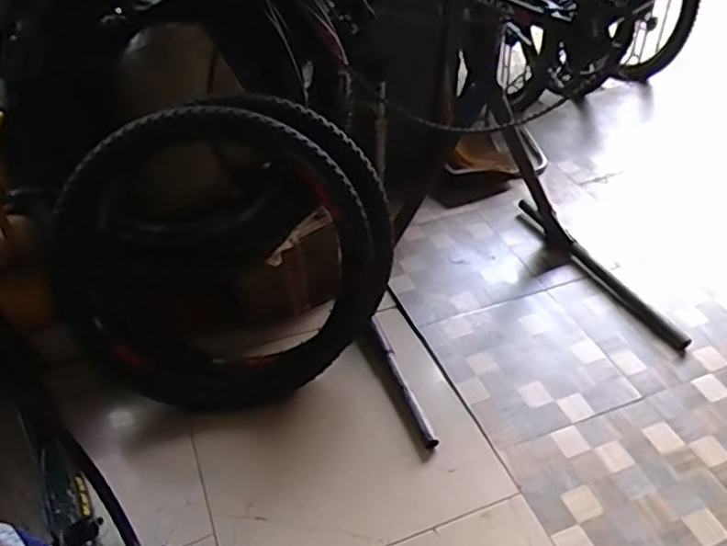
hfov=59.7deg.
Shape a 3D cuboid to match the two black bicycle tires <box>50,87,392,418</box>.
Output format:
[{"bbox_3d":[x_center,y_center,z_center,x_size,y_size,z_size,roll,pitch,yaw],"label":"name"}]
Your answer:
[{"bbox_3d":[-0.287,-0.025,1.357,0.687,0.662,0.109,-13,25,-4],"label":"two black bicycle tires"}]

